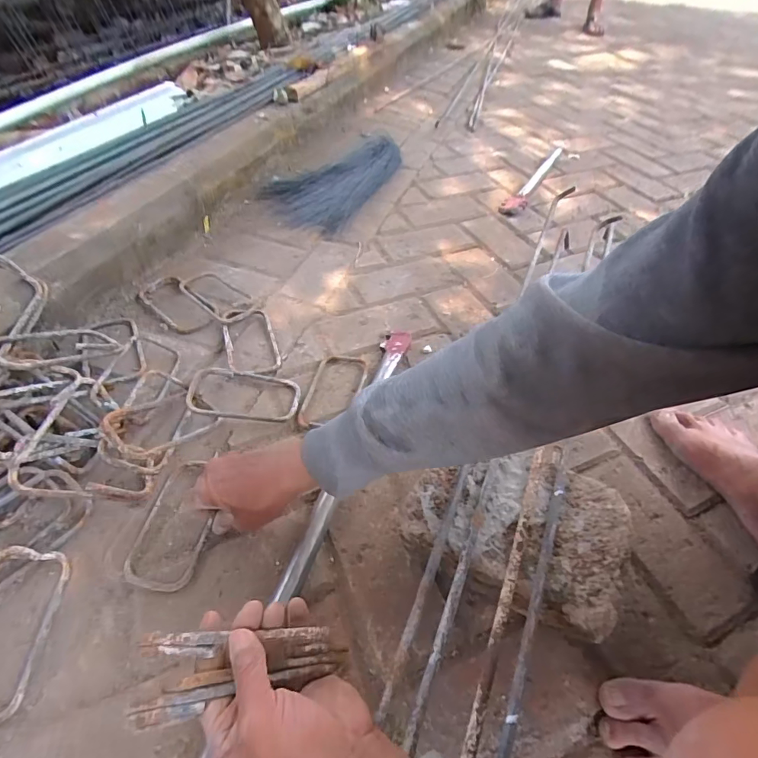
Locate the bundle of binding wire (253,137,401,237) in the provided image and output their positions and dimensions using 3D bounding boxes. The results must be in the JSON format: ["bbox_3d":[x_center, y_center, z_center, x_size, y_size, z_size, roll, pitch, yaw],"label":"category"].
[{"bbox_3d":[-0.093,-0.503,1.068,0.219,0.029,0.477,21,52,14],"label":"bundle of binding wire"}]

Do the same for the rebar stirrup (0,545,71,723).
[{"bbox_3d":[-0.362,0.240,0.412,0.078,0.010,0.146,11,54,-15],"label":"rebar stirrup"}]

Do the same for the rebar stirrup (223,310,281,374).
[{"bbox_3d":[-0.207,-0.062,0.684,0.077,0.014,0.138,-10,58,-25],"label":"rebar stirrup"}]

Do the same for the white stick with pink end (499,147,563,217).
[{"bbox_3d":[0.422,-0.529,1.138,0.050,0.023,0.461,28,54,19],"label":"white stick with pink end"}]

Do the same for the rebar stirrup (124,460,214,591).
[{"bbox_3d":[-0.229,0.162,0.490,0.079,0.015,0.146,10,50,5],"label":"rebar stirrup"}]

